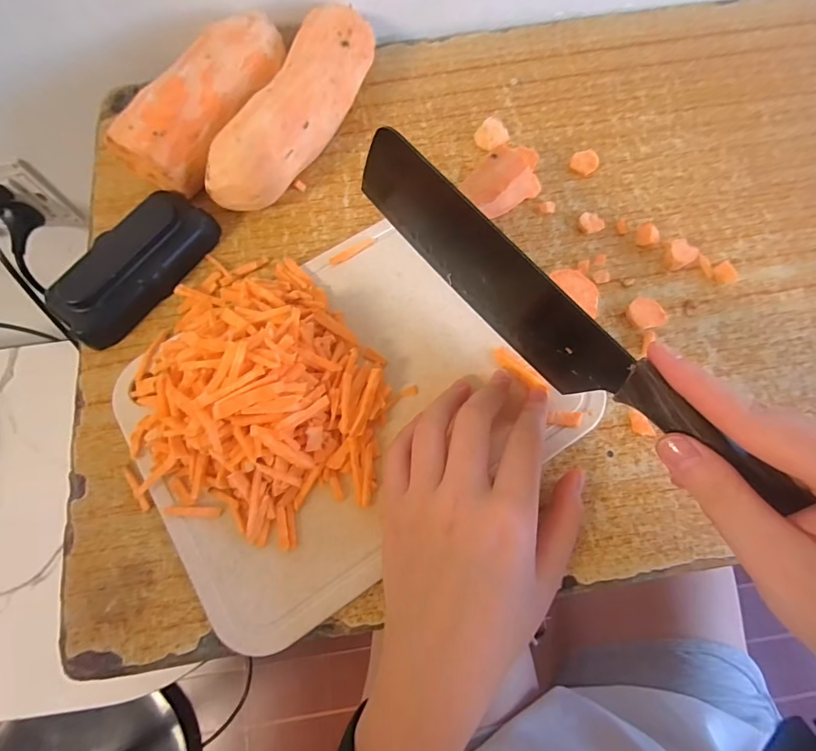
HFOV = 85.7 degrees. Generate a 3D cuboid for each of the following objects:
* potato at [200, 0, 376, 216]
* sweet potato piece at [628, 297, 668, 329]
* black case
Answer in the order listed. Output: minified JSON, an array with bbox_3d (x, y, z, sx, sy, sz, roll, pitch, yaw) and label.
[{"bbox_3d":[-0.066,-0.163,0.265,0.039,0.038,0.144,27,75,8],"label":"potato"},{"bbox_3d":[0.142,-0.037,0.262,0.019,0.005,0.020,0,75,0],"label":"sweet potato piece"},{"bbox_3d":[-0.156,-0.064,0.250,0.036,0.028,0.098,35,78,9],"label":"black case"}]

